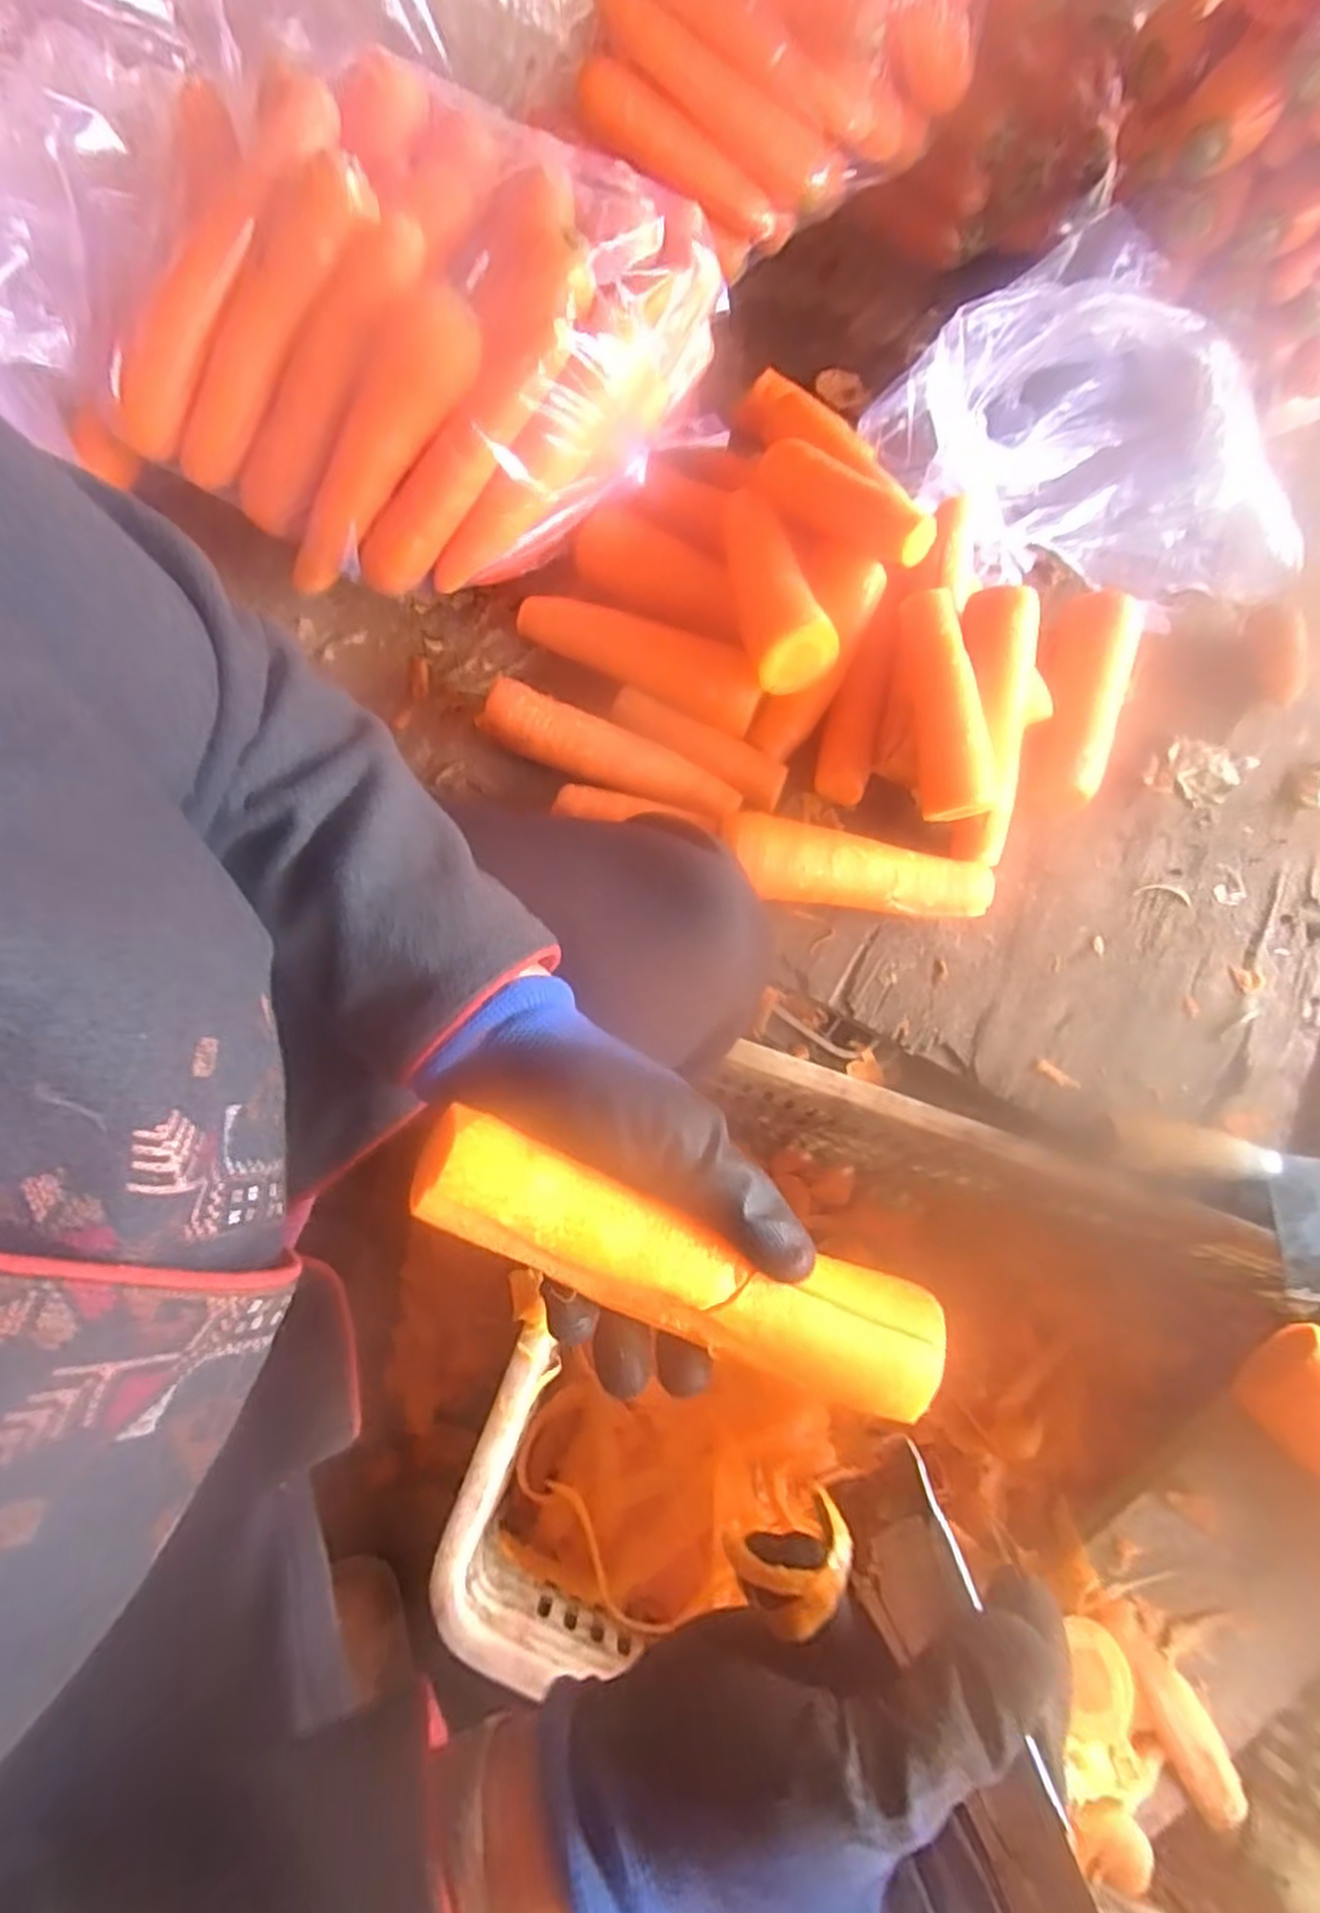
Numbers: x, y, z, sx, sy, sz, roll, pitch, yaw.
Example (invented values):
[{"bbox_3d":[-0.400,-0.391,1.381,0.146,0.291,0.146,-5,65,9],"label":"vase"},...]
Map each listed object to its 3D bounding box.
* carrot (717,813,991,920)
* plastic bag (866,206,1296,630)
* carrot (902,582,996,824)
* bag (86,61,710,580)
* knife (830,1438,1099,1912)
[{"bbox_3d":[0.129,-0.057,0.511,0.177,0.054,0.054,5,70,0],"label":"carrot"},{"bbox_3d":[0.337,-0.401,0.586,0.287,0.142,0.271,-14,71,-6],"label":"plastic bag"},{"bbox_3d":[0.185,-0.166,0.498,0.041,0.034,0.148,-7,83,-4],"label":"carrot"},{"bbox_3d":[-0.160,-0.416,0.518,0.384,0.164,0.240,0,70,-2],"label":"bag"},{"bbox_3d":[0.092,0.226,0.202,0.029,0.012,0.162,-16,48,-7],"label":"knife"}]

